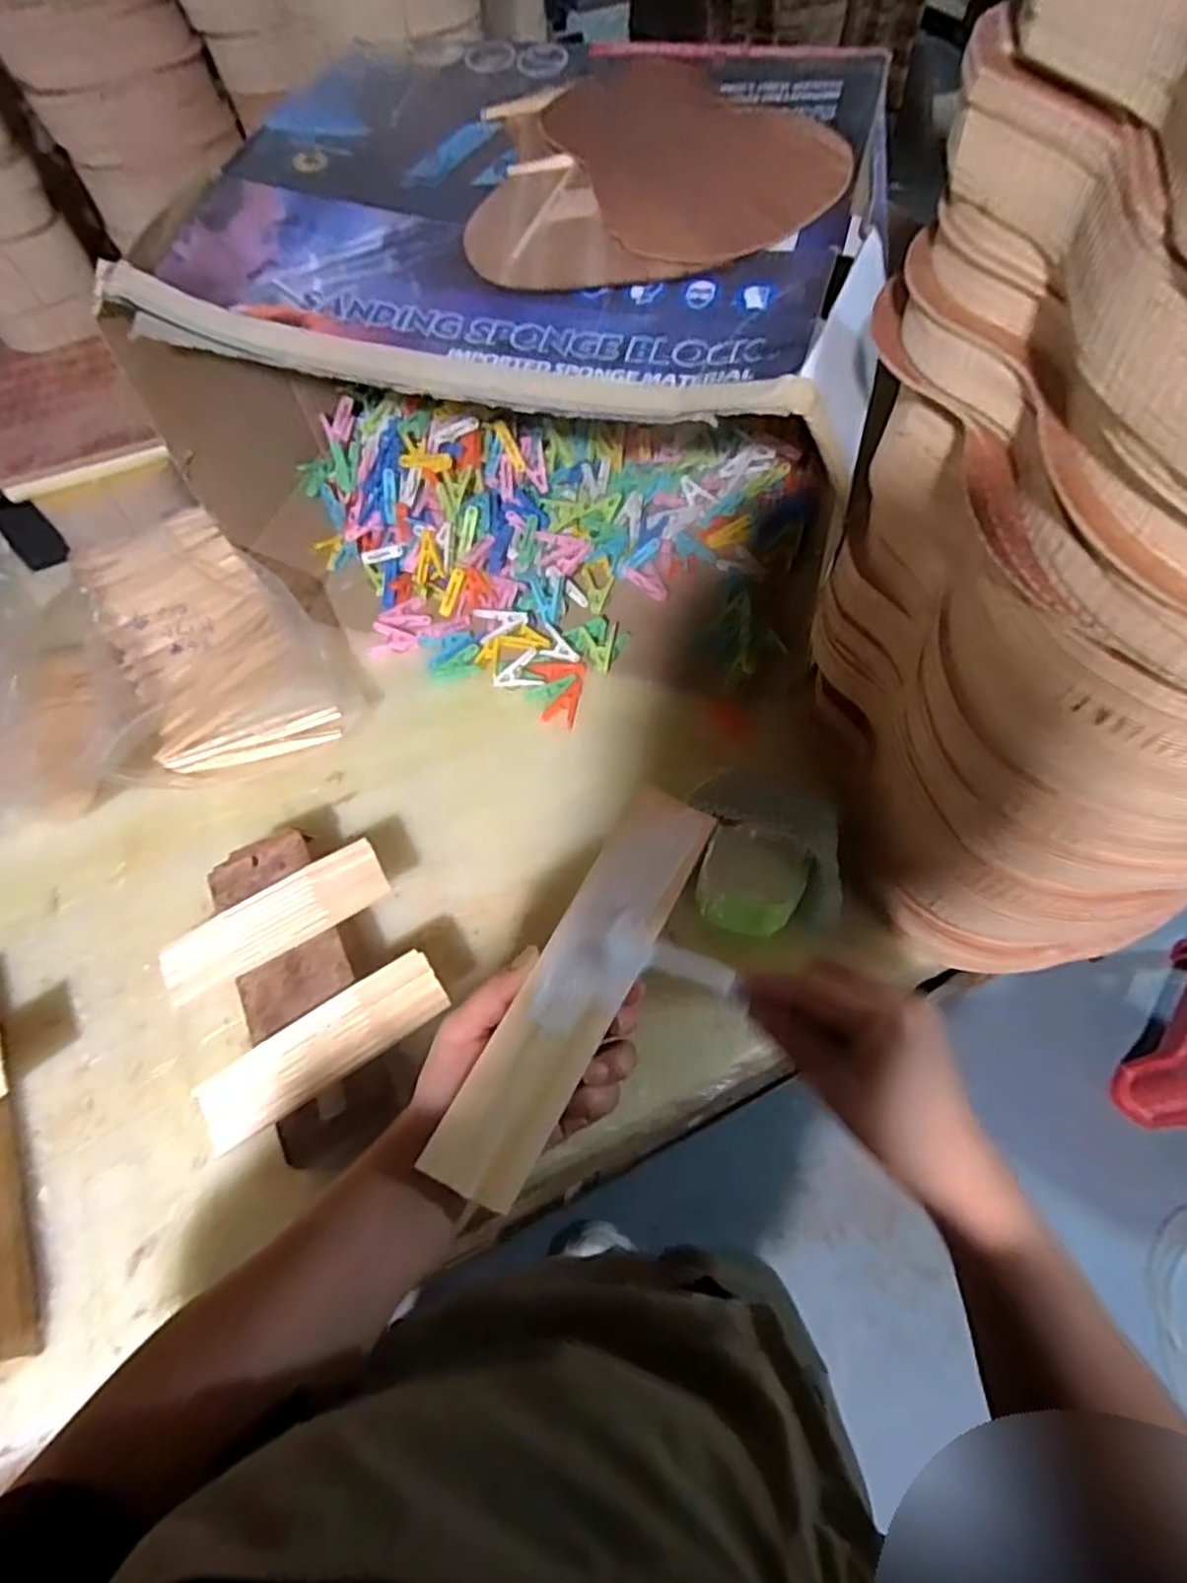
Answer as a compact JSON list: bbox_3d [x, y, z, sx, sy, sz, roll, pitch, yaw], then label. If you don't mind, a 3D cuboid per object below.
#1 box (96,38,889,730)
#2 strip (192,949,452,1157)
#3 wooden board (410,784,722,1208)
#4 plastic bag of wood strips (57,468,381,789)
[{"bbox_3d":[-0.039,-0.387,0.694,0.590,0.347,0.470,15,62,12],"label":"box"},{"bbox_3d":[-0.193,0.181,0.510,0.180,0.013,0.051,-31,63,-13],"label":"strip"},{"bbox_3d":[-0.005,0.101,0.394,0.049,0.021,0.238,25,66,17],"label":"wooden board"},{"bbox_3d":[-0.413,-0.155,0.732,0.245,0.097,0.336,-36,64,-16],"label":"plastic bag of wood strips"}]

